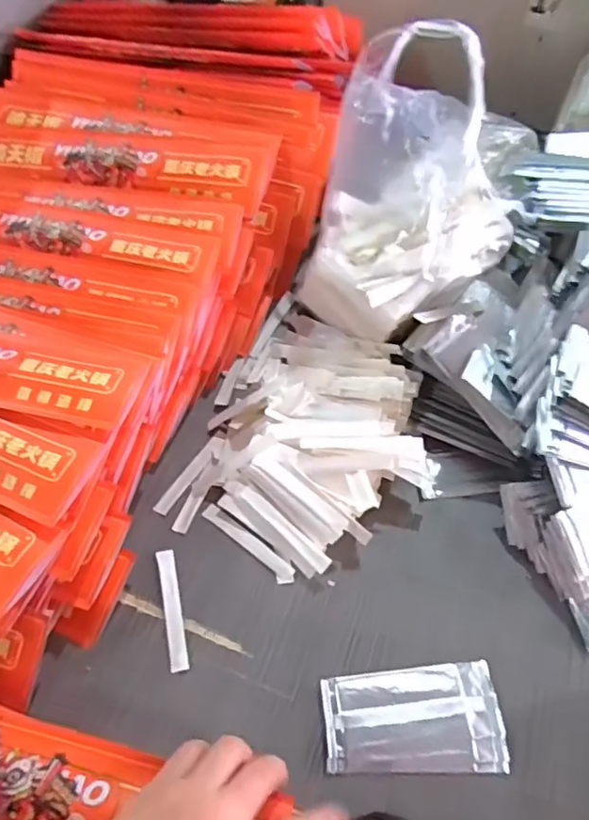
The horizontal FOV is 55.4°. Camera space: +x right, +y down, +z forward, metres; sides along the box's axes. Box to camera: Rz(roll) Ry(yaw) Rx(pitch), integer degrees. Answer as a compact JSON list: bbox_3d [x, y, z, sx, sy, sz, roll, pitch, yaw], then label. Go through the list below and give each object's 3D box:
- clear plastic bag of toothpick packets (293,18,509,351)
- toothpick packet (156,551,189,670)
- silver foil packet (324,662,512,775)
[{"bbox_3d":[0.085,-0.176,0.459,0.131,0.210,0.157,-34,65,-19],"label":"clear plastic bag of toothpick packets"},{"bbox_3d":[-0.095,0.154,0.435,0.013,0.005,0.091,-12,60,-8],"label":"toothpick packet"},{"bbox_3d":[0.083,0.218,0.395,0.123,0.009,0.065,-3,59,-3],"label":"silver foil packet"}]

